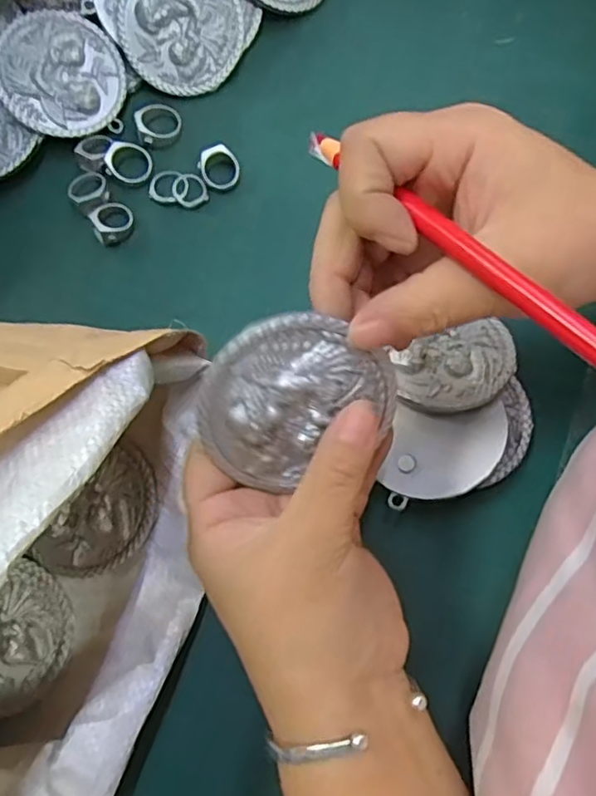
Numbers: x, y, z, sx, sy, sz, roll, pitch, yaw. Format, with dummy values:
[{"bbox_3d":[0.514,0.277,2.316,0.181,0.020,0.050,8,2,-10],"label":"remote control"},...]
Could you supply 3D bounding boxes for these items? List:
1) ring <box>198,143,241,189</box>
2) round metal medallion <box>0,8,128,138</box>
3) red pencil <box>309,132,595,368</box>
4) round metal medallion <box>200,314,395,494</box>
[{"bbox_3d":[-0.046,-0.136,0.364,0.022,0.011,0.023,0,76,1],"label":"ring"},{"bbox_3d":[-0.142,-0.195,0.371,0.073,0.007,0.073,5,88,-18],"label":"round metal medallion"},{"bbox_3d":[0.060,-0.039,0.189,0.008,0.006,0.165,-41,67,-8],"label":"red pencil"},{"bbox_3d":[-0.003,0.002,0.224,0.069,0.007,0.061,-34,121,9],"label":"round metal medallion"}]

